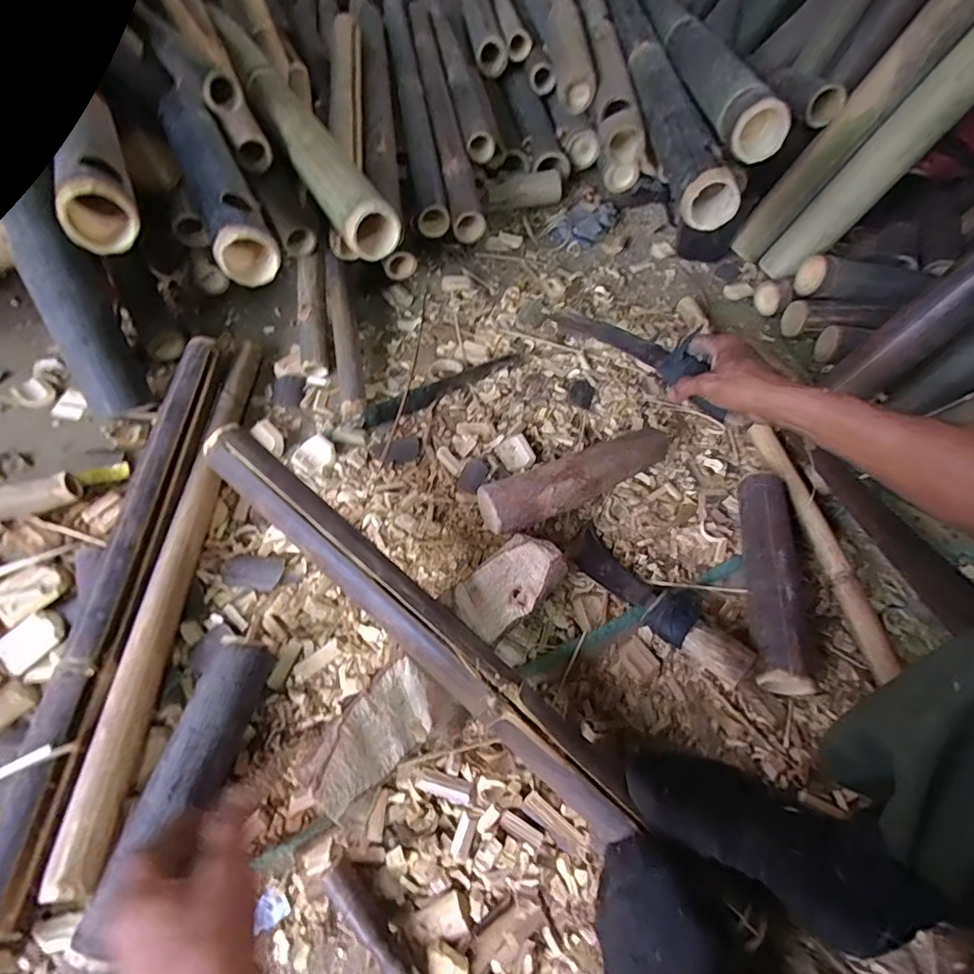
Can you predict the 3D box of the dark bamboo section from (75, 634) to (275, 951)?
[{"bbox_3d":[-0.269,0.265,0.458,0.055,0.057,0.235,13,59,5],"label":"dark bamboo section"}]

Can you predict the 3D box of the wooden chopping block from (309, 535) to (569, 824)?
[{"bbox_3d":[-0.039,0.179,0.519,0.087,0.060,0.325,34,63,17],"label":"wooden chopping block"}]

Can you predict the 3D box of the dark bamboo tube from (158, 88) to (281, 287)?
[{"bbox_3d":[-0.336,-0.377,0.637,0.068,0.060,0.307,-21,62,-15],"label":"dark bamboo tube"}]

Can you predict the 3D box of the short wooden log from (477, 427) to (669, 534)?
[{"bbox_3d":[0.118,-0.008,0.639,0.259,0.065,0.057,-21,62,-15],"label":"short wooden log"}]

